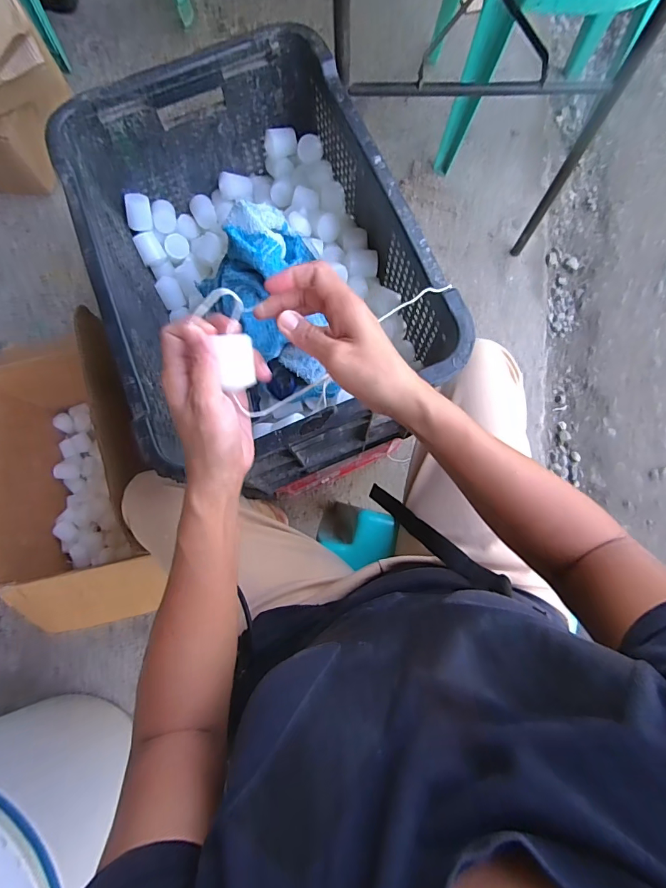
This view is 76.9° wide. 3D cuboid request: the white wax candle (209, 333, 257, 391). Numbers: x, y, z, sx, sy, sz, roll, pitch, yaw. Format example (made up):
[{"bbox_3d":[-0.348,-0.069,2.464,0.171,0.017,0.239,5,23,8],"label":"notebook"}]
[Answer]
[{"bbox_3d":[-0.081,-0.065,0.336,0.028,0.022,0.040,-3,100,-31],"label":"white wax candle"}]

